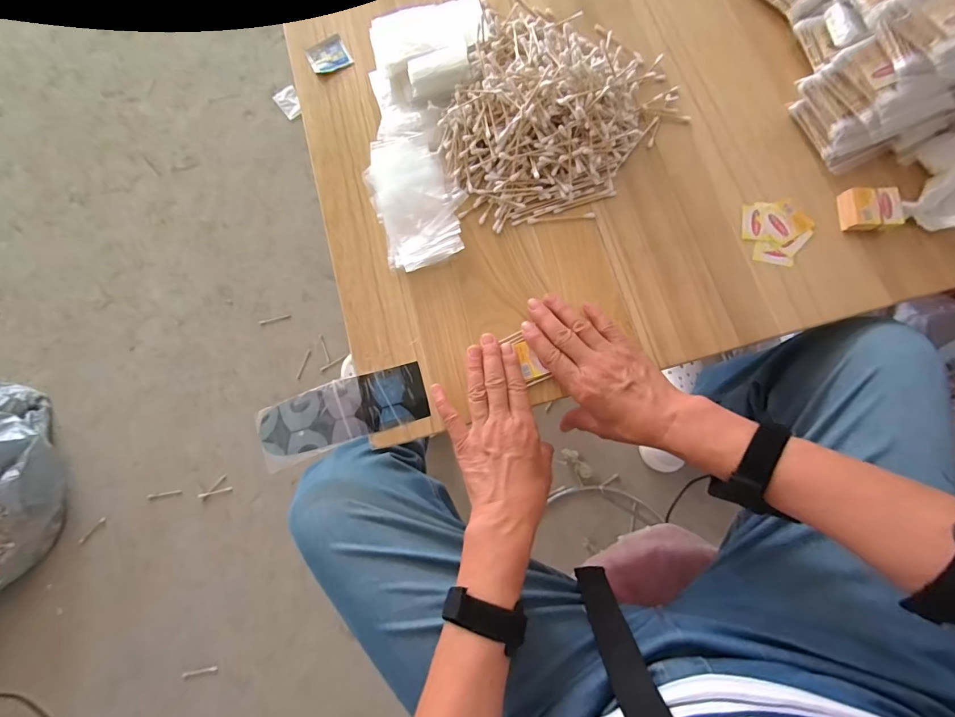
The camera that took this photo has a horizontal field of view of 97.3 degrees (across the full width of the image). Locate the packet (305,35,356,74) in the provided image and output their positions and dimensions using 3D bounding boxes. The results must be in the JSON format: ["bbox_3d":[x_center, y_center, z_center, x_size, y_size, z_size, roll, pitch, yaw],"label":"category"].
[{"bbox_3d":[-0.191,-0.388,0.536,0.050,0.004,0.051,-27,77,-2],"label":"packet"}]

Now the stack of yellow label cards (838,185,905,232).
[{"bbox_3d":[0.400,-0.152,0.430,0.045,0.023,0.042,-4,77,3],"label":"stack of yellow label cards"}]

